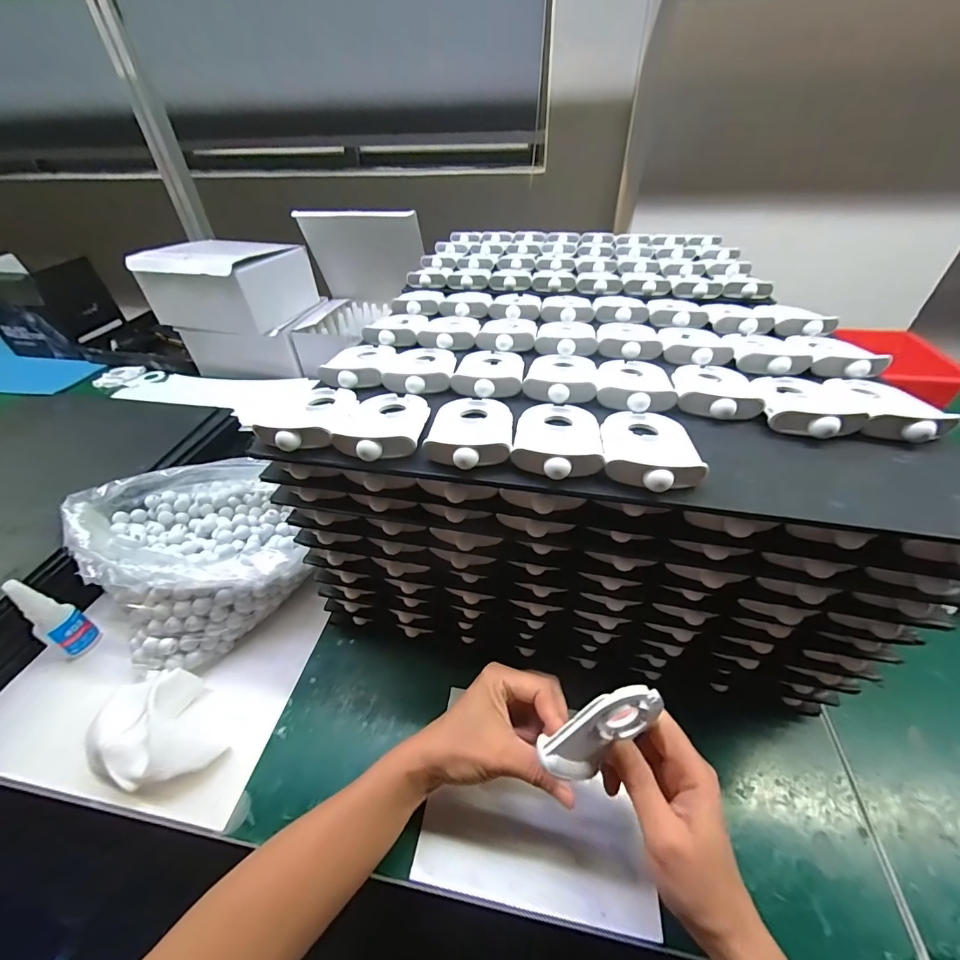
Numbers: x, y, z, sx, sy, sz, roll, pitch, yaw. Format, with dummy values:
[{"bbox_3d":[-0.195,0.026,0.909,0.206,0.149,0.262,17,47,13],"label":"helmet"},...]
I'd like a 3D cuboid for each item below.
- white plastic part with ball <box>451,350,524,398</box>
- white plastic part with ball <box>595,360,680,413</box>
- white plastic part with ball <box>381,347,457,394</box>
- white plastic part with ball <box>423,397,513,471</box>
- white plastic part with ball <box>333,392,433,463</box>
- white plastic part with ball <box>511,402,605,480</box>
[{"bbox_3d":[0.009,-0.099,0.360,0.057,0.013,0.088,3,42,6],"label":"white plastic part with ball"},{"bbox_3d":[0.128,-0.083,0.339,0.057,0.012,0.086,8,42,11],"label":"white plastic part with ball"},{"bbox_3d":[-0.052,-0.105,0.369,0.057,0.013,0.093,0,41,2],"label":"white plastic part with ball"},{"bbox_3d":[-0.006,-0.039,0.294,0.056,0.017,0.089,2,41,4],"label":"white plastic part with ball"},{"bbox_3d":[-0.068,-0.045,0.300,0.057,0.014,0.084,3,42,6],"label":"white plastic part with ball"},{"bbox_3d":[0.054,-0.032,0.283,0.058,0.013,0.090,4,42,7],"label":"white plastic part with ball"}]

